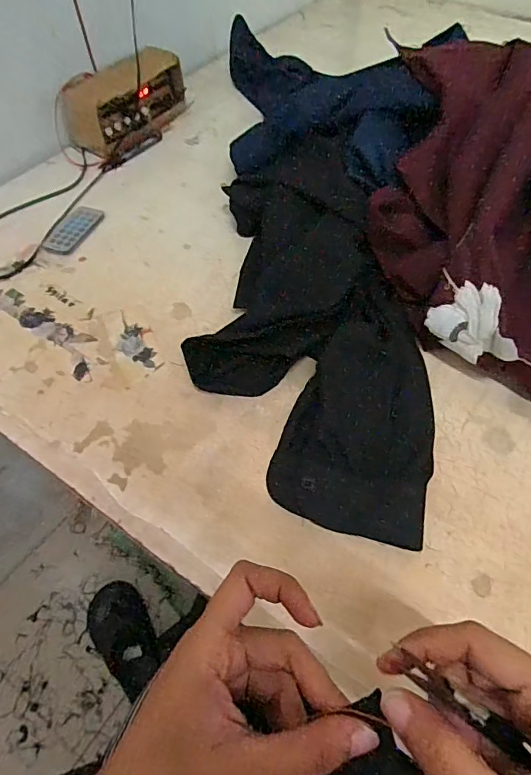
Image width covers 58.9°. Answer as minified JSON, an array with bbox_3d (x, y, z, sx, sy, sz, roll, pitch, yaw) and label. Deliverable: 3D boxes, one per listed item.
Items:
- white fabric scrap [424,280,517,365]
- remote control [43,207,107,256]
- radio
[{"bbox_3d":[0.186,-0.051,0.417,0.017,0.062,0.075,-12,66,-52],"label":"white fabric scrap"},{"bbox_3d":[-0.242,-0.201,0.596,0.039,0.007,0.090,17,58,13],"label":"remote control"},{"bbox_3d":[-0.208,-0.435,0.705,0.090,0.081,0.184,24,60,17],"label":"radio"}]

